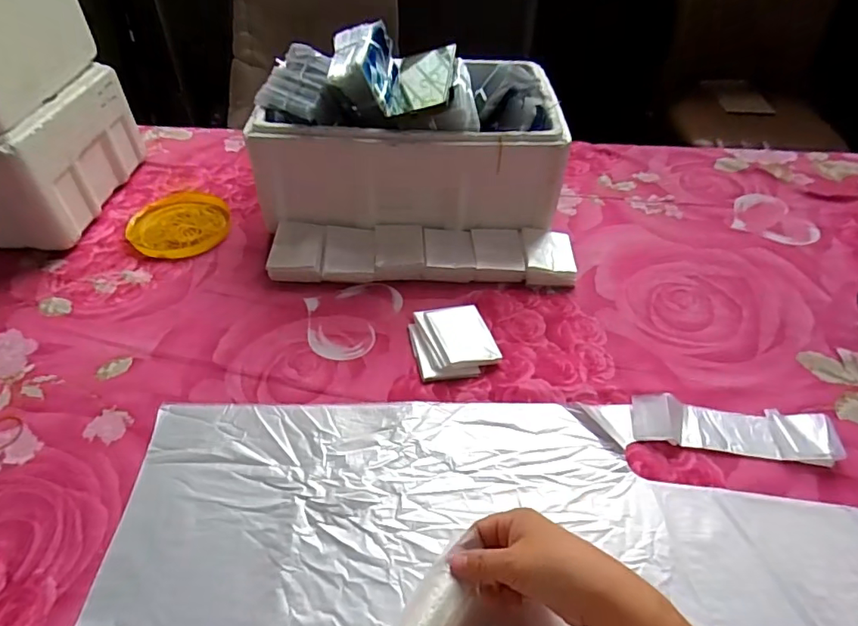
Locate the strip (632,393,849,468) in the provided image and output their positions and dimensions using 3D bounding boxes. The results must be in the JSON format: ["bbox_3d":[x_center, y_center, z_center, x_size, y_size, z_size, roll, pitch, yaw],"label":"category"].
[{"bbox_3d":[0.291,0.108,0.496,0.178,0.021,0.053,10,45,8],"label":"strip"}]

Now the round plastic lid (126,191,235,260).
[{"bbox_3d":[-0.350,-0.132,0.728,0.126,0.020,0.139,0,45,-2],"label":"round plastic lid"}]

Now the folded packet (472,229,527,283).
[{"bbox_3d":[0.091,-0.078,0.673,0.065,0.028,0.082,1,45,0],"label":"folded packet"}]

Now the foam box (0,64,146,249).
[{"bbox_3d":[-0.647,-0.200,0.691,0.412,0.166,0.234,-1,45,-3],"label":"foam box"}]

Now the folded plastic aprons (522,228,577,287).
[{"bbox_3d":[0.155,-0.076,0.668,0.064,0.030,0.085,3,45,2],"label":"folded plastic aprons"}]

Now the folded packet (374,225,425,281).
[{"bbox_3d":[-0.038,-0.079,0.673,0.063,0.028,0.088,-1,45,-3],"label":"folded packet"}]

